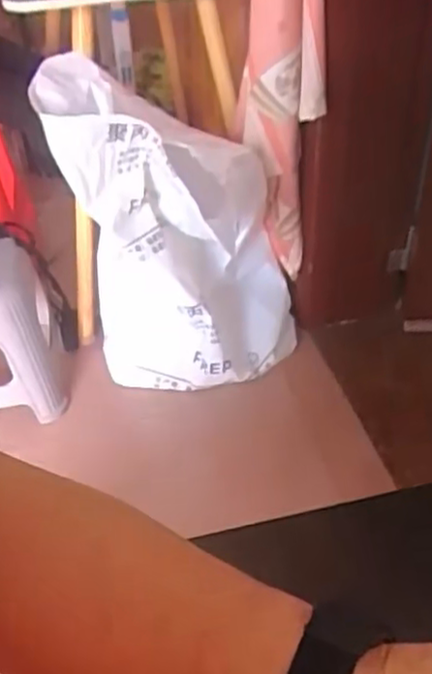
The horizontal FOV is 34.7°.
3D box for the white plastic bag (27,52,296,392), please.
[{"bbox_3d":[-0.064,-0.197,1.327,0.425,0.616,0.239,-4,43,-2],"label":"white plastic bag"}]

